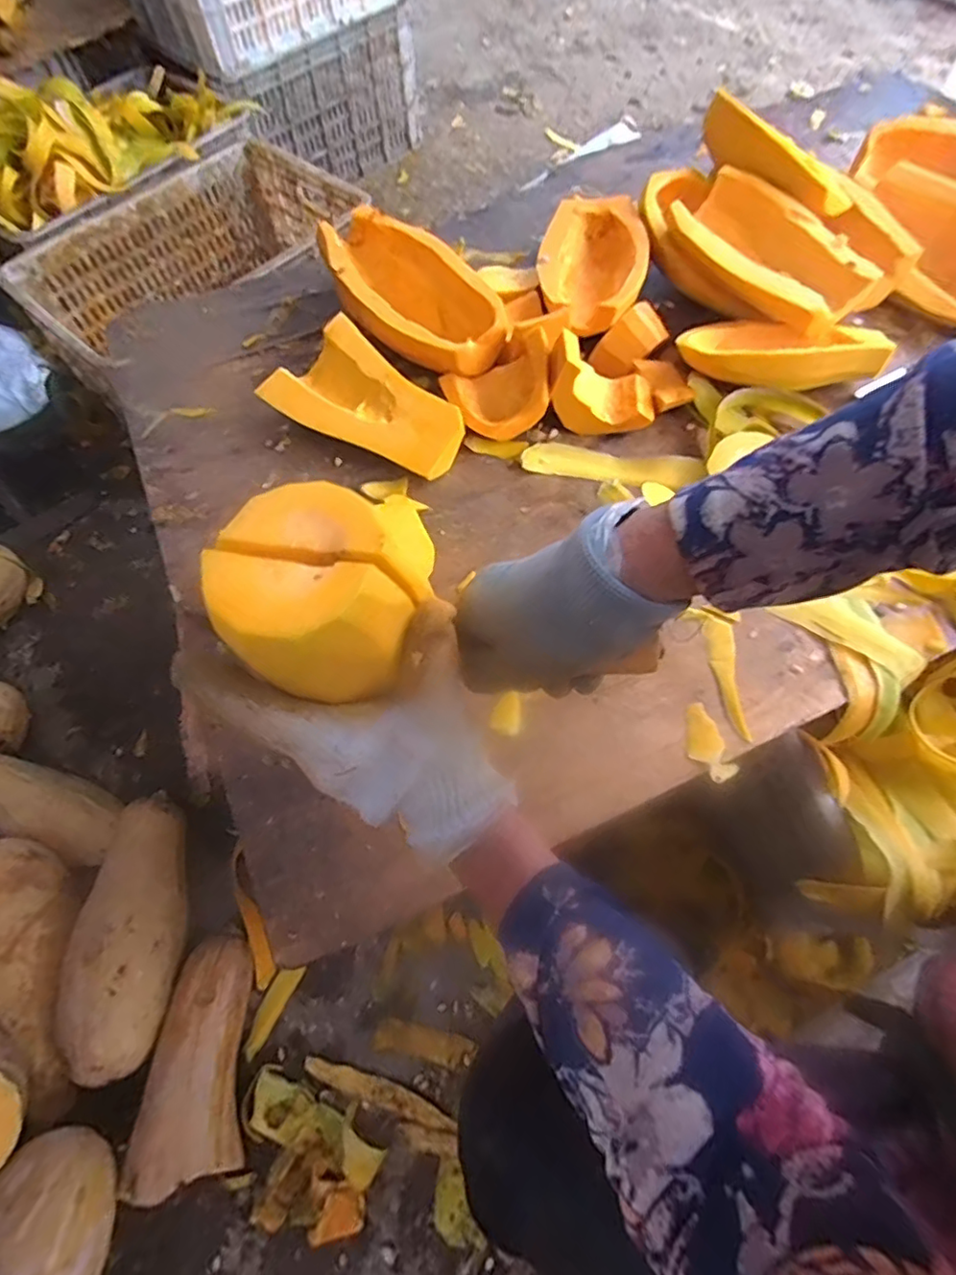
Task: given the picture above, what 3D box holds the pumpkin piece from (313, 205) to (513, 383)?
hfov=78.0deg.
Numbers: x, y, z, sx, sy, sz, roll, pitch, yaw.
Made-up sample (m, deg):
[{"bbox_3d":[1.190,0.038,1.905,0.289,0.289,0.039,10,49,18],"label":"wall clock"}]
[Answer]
[{"bbox_3d":[-0.073,-0.361,0.628,0.120,0.058,0.263,-37,67,-14],"label":"pumpkin piece"}]

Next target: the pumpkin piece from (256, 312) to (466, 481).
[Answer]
[{"bbox_3d":[-0.107,-0.237,0.581,0.202,0.055,0.100,25,68,15],"label":"pumpkin piece"}]

